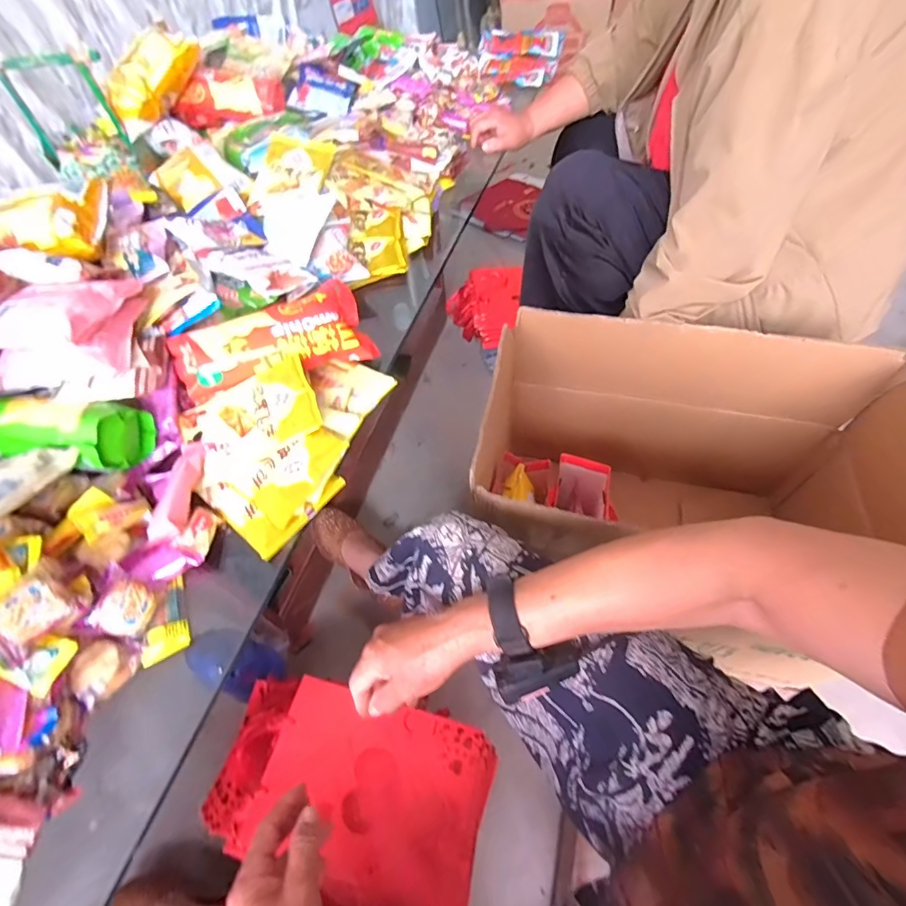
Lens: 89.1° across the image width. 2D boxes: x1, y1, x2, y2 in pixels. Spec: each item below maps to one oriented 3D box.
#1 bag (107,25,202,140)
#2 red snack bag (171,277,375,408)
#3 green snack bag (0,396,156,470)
[{"bbox_3d":[-0.504,-0.625,0.771,0.047,0.072,0.181,37,90,25],"label":"bag"},{"bbox_3d":[-0.202,-0.126,0.531,0.213,0.041,0.096,-23,98,-15],"label":"red snack bag"},{"bbox_3d":[-0.413,-0.026,0.470,0.175,0.068,0.075,6,56,8],"label":"green snack bag"}]

